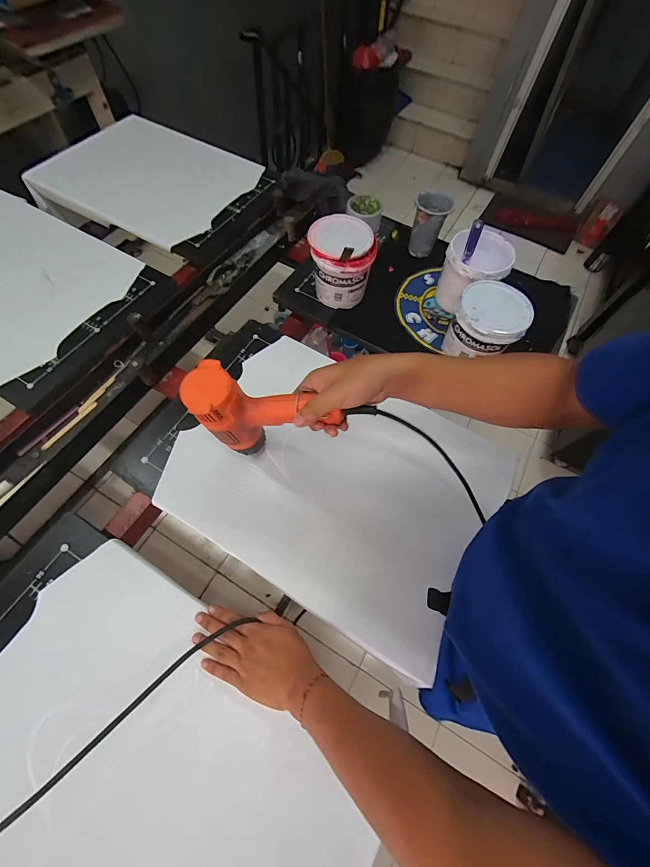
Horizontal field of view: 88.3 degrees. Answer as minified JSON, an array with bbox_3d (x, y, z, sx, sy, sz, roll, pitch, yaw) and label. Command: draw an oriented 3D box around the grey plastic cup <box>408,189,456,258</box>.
[{"bbox_3d":[0.235,-0.474,0.772,0.082,0.118,0.080,14,65,3],"label":"grey plastic cup"}]

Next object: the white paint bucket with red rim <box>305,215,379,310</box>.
[{"bbox_3d":[0.031,-0.357,0.703,0.131,0.126,0.141,0,65,-3],"label":"white paint bucket with red rim"}]

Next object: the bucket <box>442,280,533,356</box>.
[{"bbox_3d":[0.301,-0.201,0.648,0.120,0.122,0.125,1,64,-2],"label":"bucket"}]

